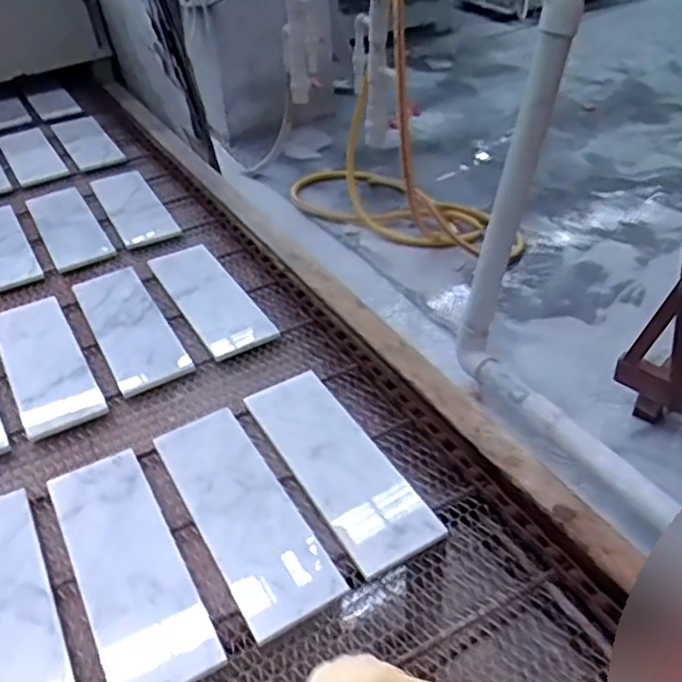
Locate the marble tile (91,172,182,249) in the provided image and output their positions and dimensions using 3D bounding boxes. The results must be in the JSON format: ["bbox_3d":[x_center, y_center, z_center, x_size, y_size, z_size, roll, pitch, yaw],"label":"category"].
[{"bbox_3d":[-0.465,-0.306,1.522,0.118,0.015,0.407,-20,41,-19],"label":"marble tile"}]

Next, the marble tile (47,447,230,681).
[{"bbox_3d":[-0.233,0.236,0.744,0.108,0.015,0.315,-22,42,-21],"label":"marble tile"}]

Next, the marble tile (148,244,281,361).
[{"bbox_3d":[-0.229,-0.082,1.190,0.117,0.024,0.342,-17,36,-23],"label":"marble tile"}]

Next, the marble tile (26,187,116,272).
[{"bbox_3d":[-0.571,-0.245,1.430,0.119,0.019,0.371,-22,42,-21],"label":"marble tile"}]

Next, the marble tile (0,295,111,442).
[{"bbox_3d":[-0.456,0.019,1.050,0.116,0.018,0.343,-23,42,-22],"label":"marble tile"}]

